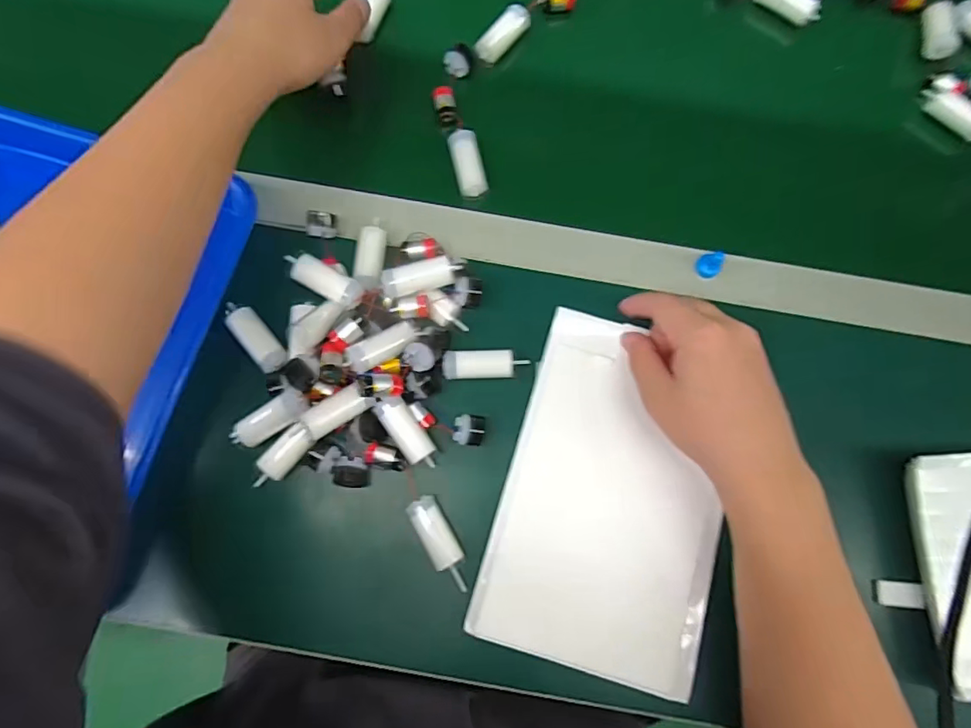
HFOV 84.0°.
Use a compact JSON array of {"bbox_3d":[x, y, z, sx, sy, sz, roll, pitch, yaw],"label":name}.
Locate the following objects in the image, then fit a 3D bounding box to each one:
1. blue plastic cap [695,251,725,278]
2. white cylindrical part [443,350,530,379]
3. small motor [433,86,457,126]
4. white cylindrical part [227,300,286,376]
[{"bbox_3d":[0.172,-0.076,0.414,0.015,0.022,0.018,-40,81,-9],"label":"blue plastic cap"},{"bbox_3d":[0.000,0.002,0.394,0.059,0.020,0.020,0,77,-1],"label":"white cylindrical part"},{"bbox_3d":[-0.033,-0.214,0.447,0.017,0.013,0.029,-13,78,-4],"label":"small motor"},{"bbox_3d":[-0.165,-0.019,0.390,0.020,0.018,0.060,-40,81,-9],"label":"white cylindrical part"}]

